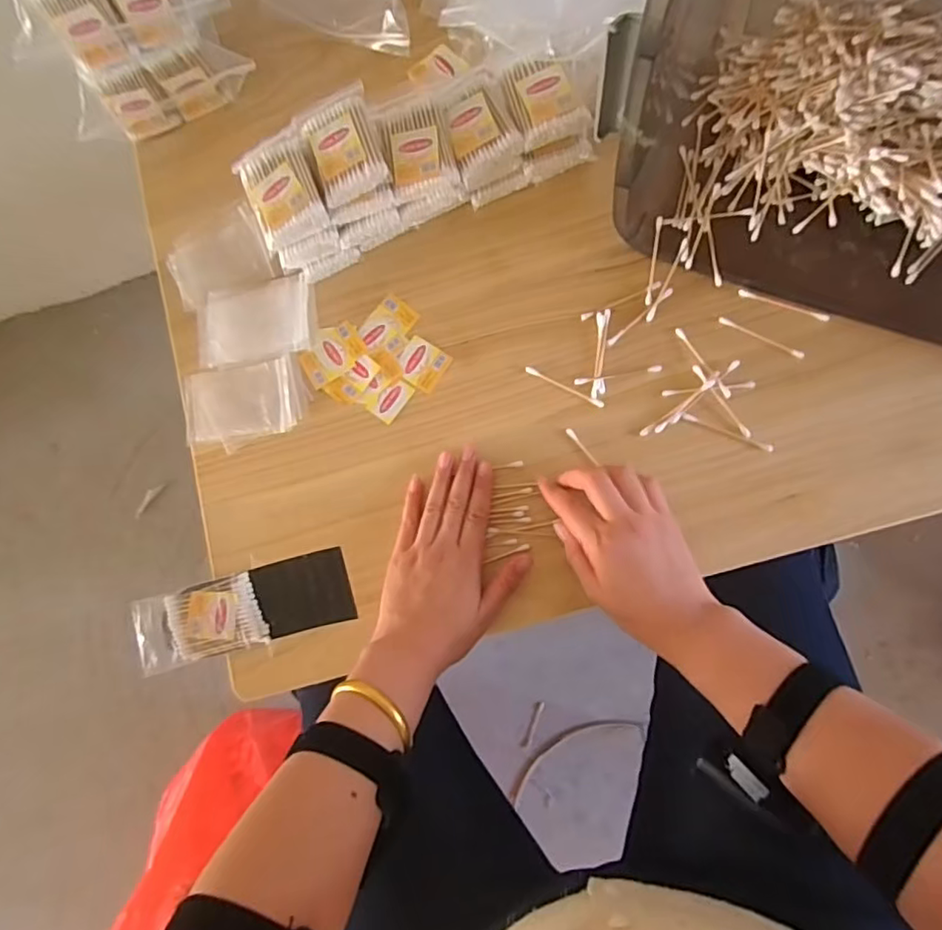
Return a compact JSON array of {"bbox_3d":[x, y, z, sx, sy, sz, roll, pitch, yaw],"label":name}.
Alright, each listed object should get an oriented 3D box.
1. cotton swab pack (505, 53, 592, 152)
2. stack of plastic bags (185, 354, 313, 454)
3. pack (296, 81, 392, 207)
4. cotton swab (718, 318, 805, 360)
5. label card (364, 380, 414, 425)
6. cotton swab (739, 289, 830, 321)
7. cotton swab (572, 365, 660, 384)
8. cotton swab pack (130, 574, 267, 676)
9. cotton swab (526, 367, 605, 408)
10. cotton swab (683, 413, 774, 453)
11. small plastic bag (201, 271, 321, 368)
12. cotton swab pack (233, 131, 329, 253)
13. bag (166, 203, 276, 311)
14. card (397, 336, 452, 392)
[{"bbox_3d":[0.062,-0.301,0.489,0.056,0.016,0.070,-18,78,4],"label":"cotton swab pack"},{"bbox_3d":[-0.207,-0.056,0.541,0.118,0.004,0.074,-9,79,6],"label":"stack of plastic bags"},{"bbox_3d":[-0.105,-0.264,0.487,0.058,0.020,0.086,-19,78,4],"label":"pack"},{"bbox_3d":[0.240,-0.105,0.490,0.072,0.005,0.007,29,85,12],"label":"cotton swab"},{"bbox_3d":[-0.071,-0.059,0.530,0.026,0.004,0.039,38,87,12],"label":"label card"},{"bbox_3d":[0.258,-0.132,0.491,0.072,0.007,0.009,22,83,11],"label":"cotton swab"},{"bbox_3d":[0.122,-0.075,0.493,0.071,0.004,0.005,-9,79,6],"label":"cotton swab"},{"bbox_3d":[-0.232,0.135,0.510,0.108,0.019,0.063,-16,78,5],"label":"cotton swab pack"},{"bbox_3d":[0.079,-0.066,0.500,0.072,0.004,0.006,28,85,12],"label":"cotton swab"},{"bbox_3d":[0.210,-0.027,0.485,0.074,0.004,0.006,24,84,11],"label":"cotton swab"},{"bbox_3d":[-0.198,-0.132,0.545,0.113,0.007,0.073,-8,79,6],"label":"small plastic bag"},{"bbox_3d":[-0.155,-0.228,0.492,0.059,0.021,0.082,-21,78,3],"label":"cotton swab pack"},{"bbox_3d":[-0.243,-0.201,0.574,0.098,0.014,0.078,-21,82,6],"label":"bag"},{"bbox_3d":[-0.043,-0.090,0.530,0.041,0.004,0.039,34,86,12],"label":"card"}]

